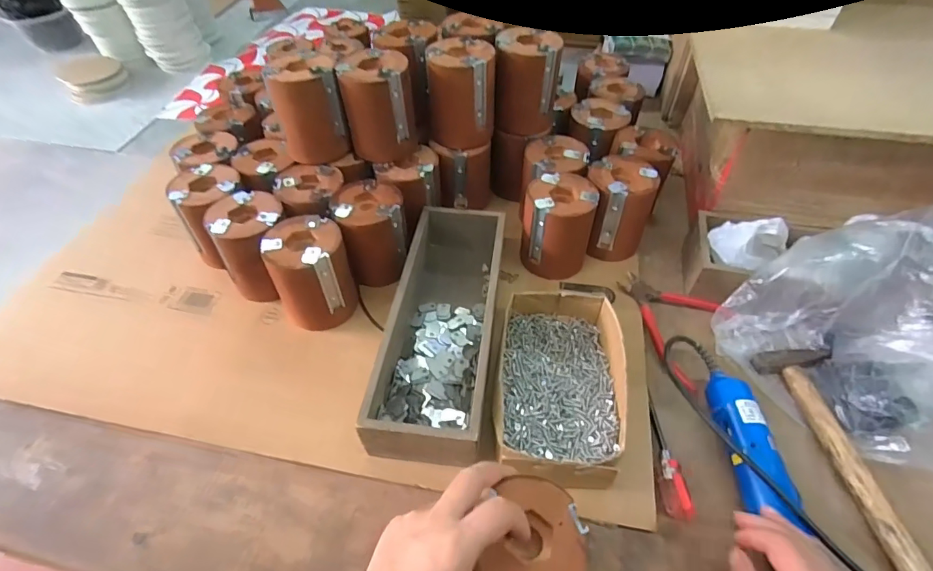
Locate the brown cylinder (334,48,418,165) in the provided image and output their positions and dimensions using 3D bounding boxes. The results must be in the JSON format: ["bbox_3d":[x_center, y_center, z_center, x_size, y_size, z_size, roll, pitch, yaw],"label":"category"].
[{"bbox_3d":[-0.101,-0.205,0.537,0.076,0.102,0.071,-10,50,-8],"label":"brown cylinder"}]

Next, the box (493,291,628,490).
[{"bbox_3d":[0.087,0.094,0.438,0.112,0.059,0.184,7,51,7],"label":"box"}]

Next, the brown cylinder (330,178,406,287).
[{"bbox_3d":[-0.107,-0.060,0.536,0.075,0.087,0.086,-13,52,-9],"label":"brown cylinder"}]

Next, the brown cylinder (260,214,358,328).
[{"bbox_3d":[-0.164,-0.016,0.497,0.076,0.096,0.080,-19,53,-14],"label":"brown cylinder"}]

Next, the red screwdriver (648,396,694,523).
[{"bbox_3d":[0.180,0.152,0.415,0.025,0.018,0.105,-1,51,0],"label":"red screwdriver"}]

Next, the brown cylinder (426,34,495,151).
[{"bbox_3d":[-0.006,-0.230,0.560,0.076,0.104,0.079,4,50,4],"label":"brown cylinder"}]

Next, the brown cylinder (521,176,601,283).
[{"bbox_3d":[0.106,-0.067,0.542,0.077,0.097,0.087,12,52,11],"label":"brown cylinder"}]

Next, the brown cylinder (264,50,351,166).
[{"bbox_3d":[-0.182,-0.207,0.540,0.074,0.102,0.073,-11,50,-8],"label":"brown cylinder"}]

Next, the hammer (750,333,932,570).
[{"bbox_3d":[0.353,0.157,0.407,0.070,0.016,0.241,-7,51,-4],"label":"hammer"}]

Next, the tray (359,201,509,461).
[{"bbox_3d":[-0.021,0.033,0.482,0.100,0.066,0.290,6,51,6],"label":"tray"}]

